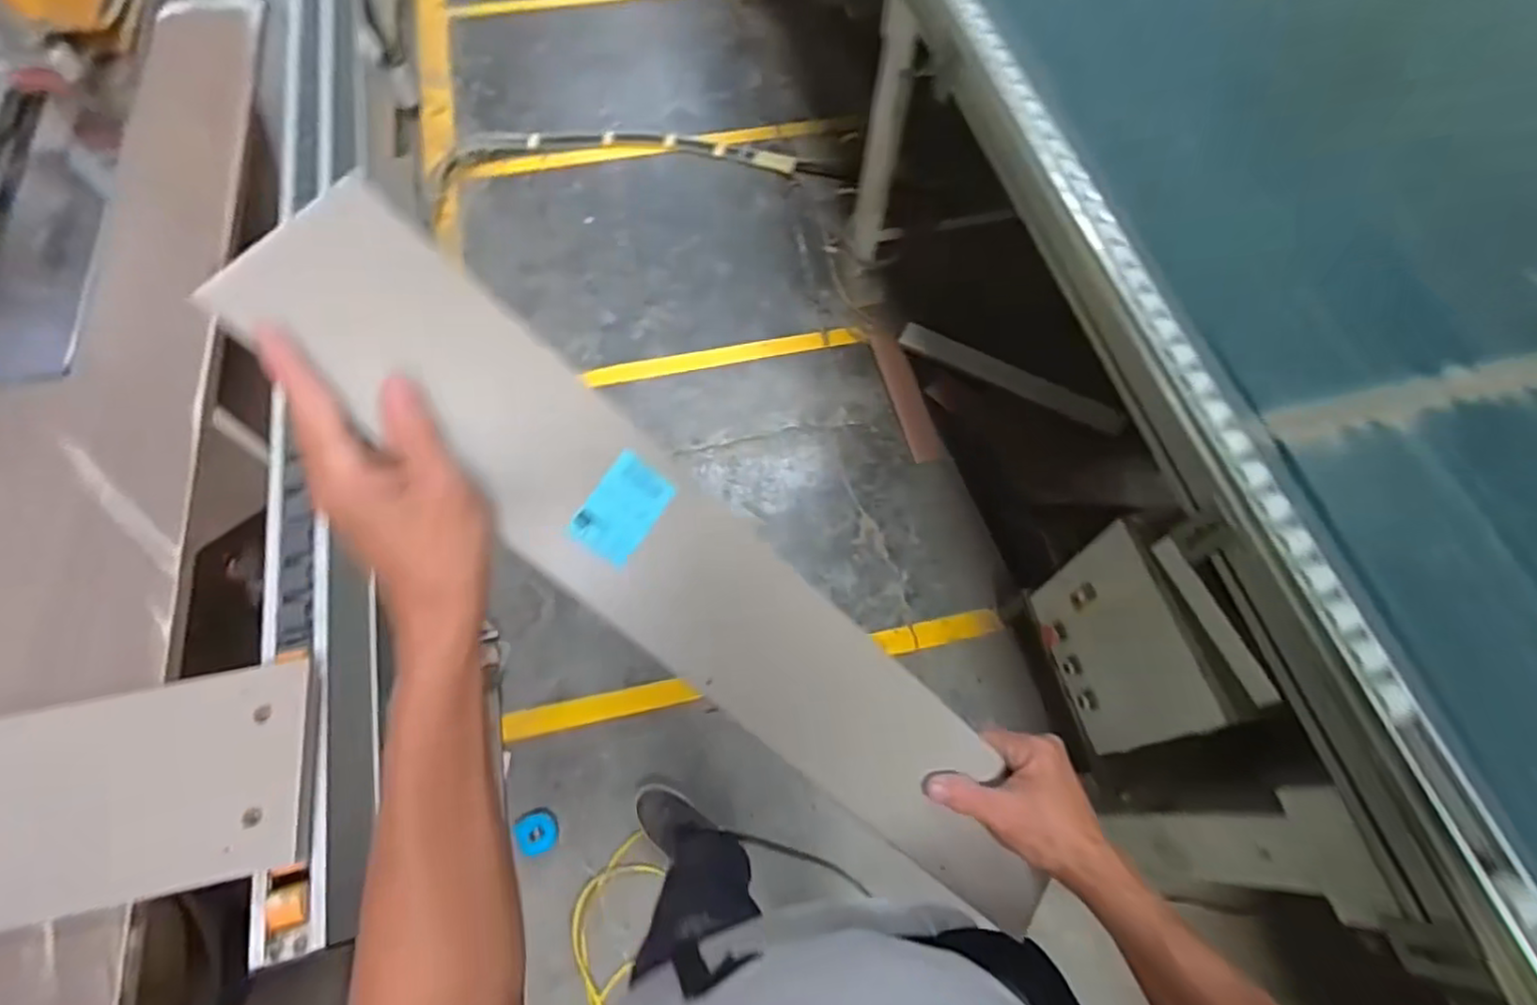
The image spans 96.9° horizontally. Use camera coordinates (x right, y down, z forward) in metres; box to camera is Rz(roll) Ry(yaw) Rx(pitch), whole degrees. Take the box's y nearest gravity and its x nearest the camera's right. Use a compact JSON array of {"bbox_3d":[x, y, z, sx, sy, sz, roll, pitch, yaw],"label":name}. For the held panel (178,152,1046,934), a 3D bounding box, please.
[{"bbox_3d":[-0.022,0.070,0.426,0.617,0.016,0.102,44,67,-15],"label":"held panel"}]

